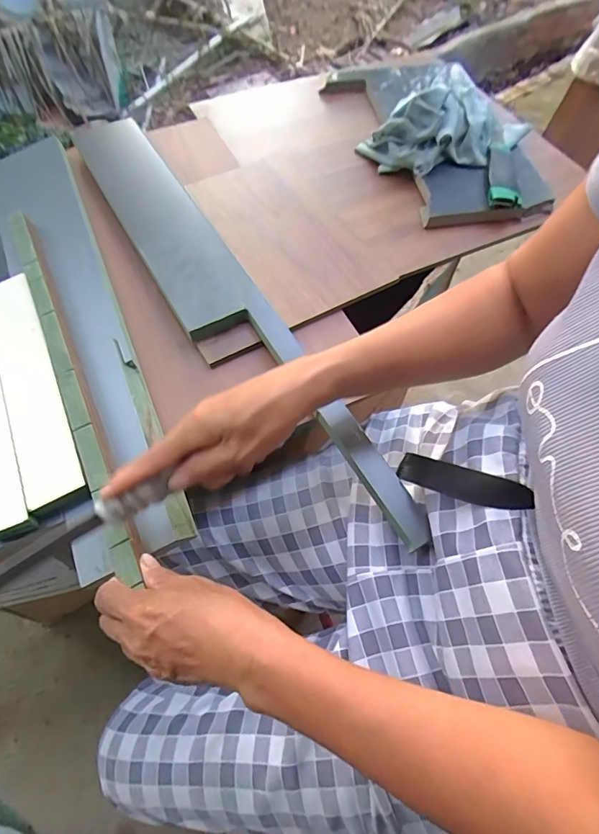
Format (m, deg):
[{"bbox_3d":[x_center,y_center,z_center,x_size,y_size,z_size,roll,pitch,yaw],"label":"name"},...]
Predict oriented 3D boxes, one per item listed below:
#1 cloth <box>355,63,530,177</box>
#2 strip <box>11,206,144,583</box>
[{"bbox_3d":[0.212,-0.408,0.623,0.216,0.077,0.139,-29,65,-20],"label":"cloth"},{"bbox_3d":[-0.220,-0.053,0.417,0.024,0.013,0.425,-23,65,-15],"label":"strip"}]

